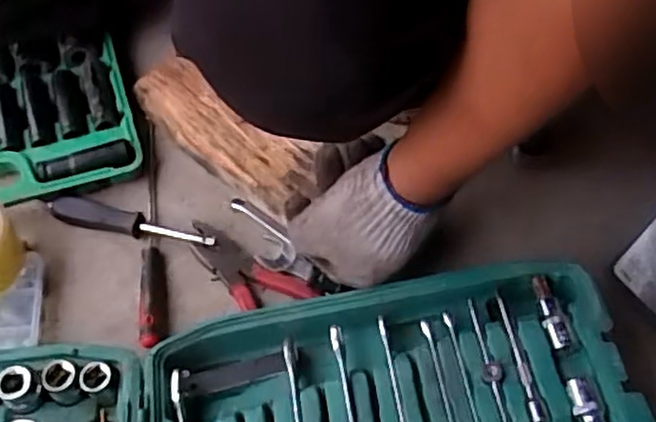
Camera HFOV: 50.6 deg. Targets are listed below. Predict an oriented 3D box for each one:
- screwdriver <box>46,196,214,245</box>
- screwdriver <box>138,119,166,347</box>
[{"bbox_3d":[-0.168,0.012,0.589,0.148,0.019,0.023,14,60,7],"label":"screwdriver"},{"bbox_3d":[-0.152,0.012,0.588,0.020,0.017,0.218,-7,60,-5],"label":"screwdriver"}]

